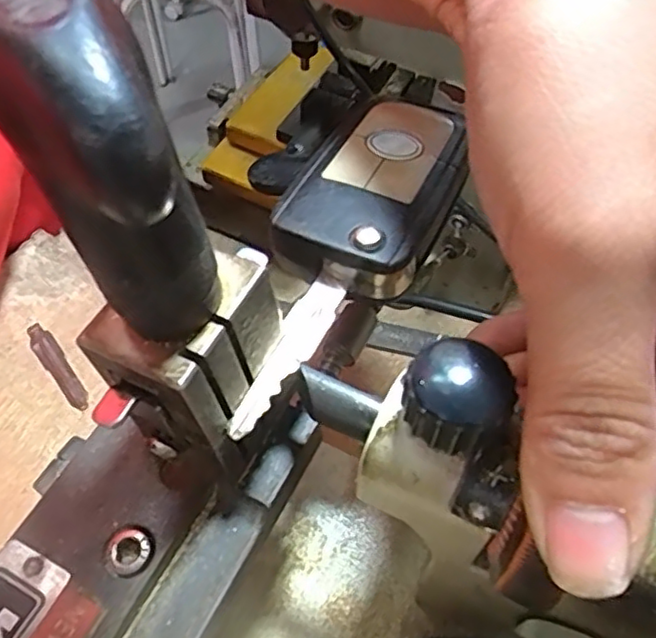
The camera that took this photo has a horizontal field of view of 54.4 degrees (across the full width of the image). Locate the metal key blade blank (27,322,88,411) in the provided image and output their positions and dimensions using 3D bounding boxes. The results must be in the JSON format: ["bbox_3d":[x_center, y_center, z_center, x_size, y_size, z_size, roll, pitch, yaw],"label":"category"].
[{"bbox_3d":[-0.119,0.020,0.280,0.010,0.004,0.051,-34,63,-20],"label":"metal key blade blank"}]

